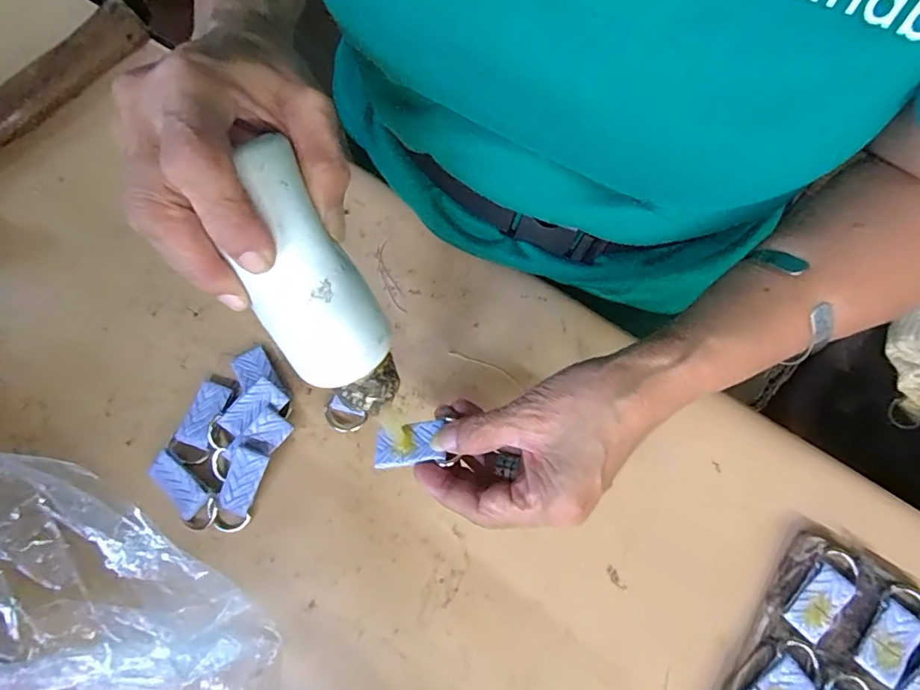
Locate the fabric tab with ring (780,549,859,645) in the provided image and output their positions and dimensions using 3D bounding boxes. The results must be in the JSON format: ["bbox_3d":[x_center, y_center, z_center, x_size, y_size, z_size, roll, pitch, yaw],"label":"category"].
[{"bbox_3d":[0.191,0.131,0.266,0.024,0.006,0.048,39,79,10],"label":"fabric tab with ring"}]

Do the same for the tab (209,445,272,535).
[{"bbox_3d":[-0.123,0.080,0.282,0.022,0.005,0.048,25,93,7],"label":"tab"}]

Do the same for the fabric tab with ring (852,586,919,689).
[{"bbox_3d":[0.224,0.148,0.259,0.023,0.006,0.049,41,79,11],"label":"fabric tab with ring"}]

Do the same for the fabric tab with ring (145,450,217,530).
[{"bbox_3d":[-0.156,0.082,0.282,0.046,0.009,0.022,40,79,10],"label":"fabric tab with ring"}]

